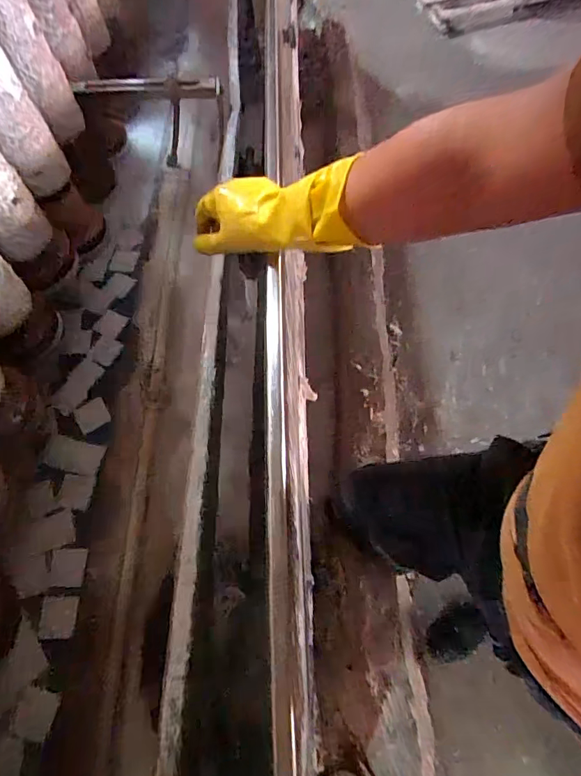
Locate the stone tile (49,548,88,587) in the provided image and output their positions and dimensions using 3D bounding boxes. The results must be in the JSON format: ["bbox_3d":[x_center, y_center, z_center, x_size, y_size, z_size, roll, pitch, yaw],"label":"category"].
[{"bbox_3d":[-0.294,0.238,0.590,0.042,0.012,0.047,-1,65,1],"label":"stone tile"}]

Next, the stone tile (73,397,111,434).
[{"bbox_3d":[-0.305,0.042,0.686,0.046,0.012,0.042,-30,67,-12],"label":"stone tile"}]

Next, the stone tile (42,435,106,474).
[{"bbox_3d":[-0.320,0.099,0.658,0.081,0.013,0.048,10,65,6],"label":"stone tile"}]

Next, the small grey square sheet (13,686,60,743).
[{"bbox_3d":[-0.296,0.377,0.516,0.044,0.004,0.045,16,54,-8],"label":"small grey square sheet"}]

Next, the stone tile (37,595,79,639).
[{"bbox_3d":[-0.297,0.293,0.570,0.043,0.007,0.049,-2,64,1],"label":"stone tile"}]

